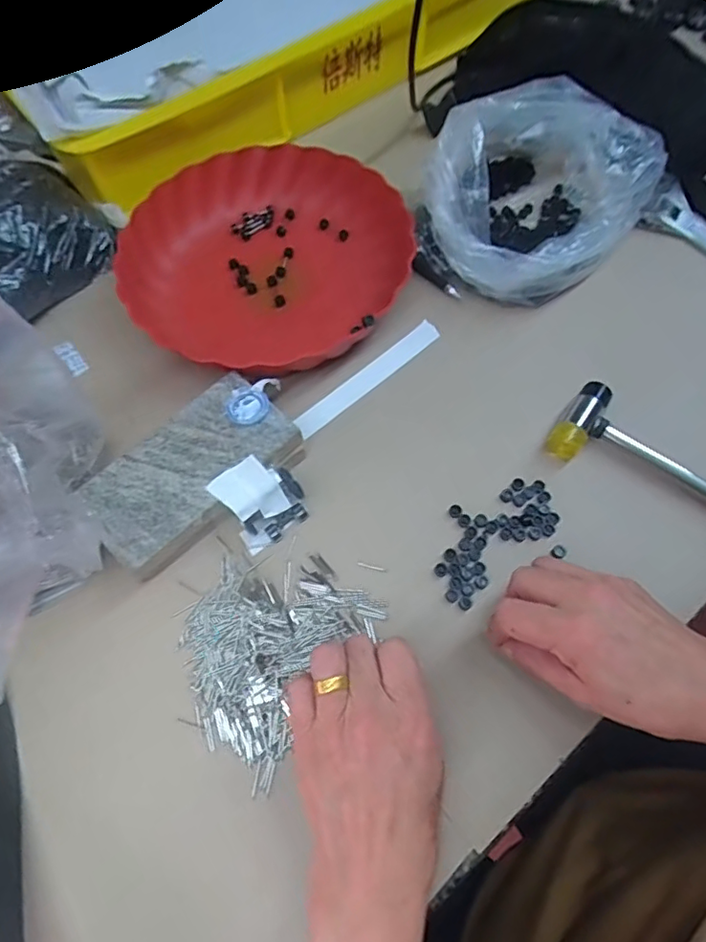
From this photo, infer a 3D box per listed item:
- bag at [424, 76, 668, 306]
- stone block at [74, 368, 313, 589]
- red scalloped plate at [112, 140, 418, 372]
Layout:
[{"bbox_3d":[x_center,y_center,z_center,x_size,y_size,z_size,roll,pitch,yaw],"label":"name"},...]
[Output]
[{"bbox_3d":[0.159,-0.240,0.474,0.146,0.110,0.206,40,72,19],"label":"bag"},{"bbox_3d":[-0.114,0.003,0.405,0.146,0.035,0.083,-41,70,-16],"label":"stone block"},{"bbox_3d":[-0.077,-0.186,0.483,0.236,0.042,0.234,-1,65,2],"label":"red scalloped plate"}]

